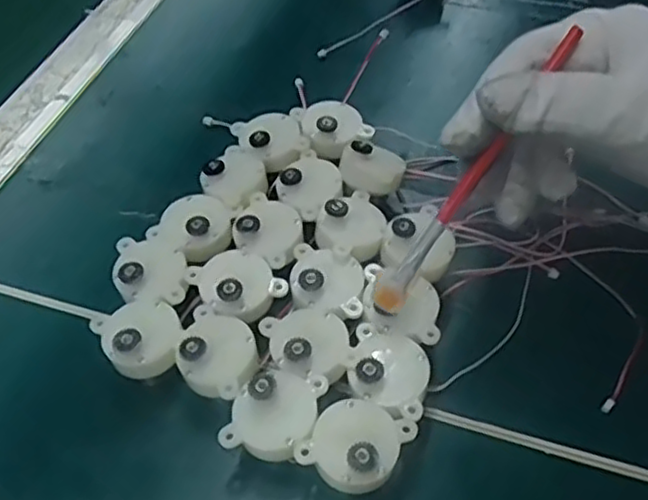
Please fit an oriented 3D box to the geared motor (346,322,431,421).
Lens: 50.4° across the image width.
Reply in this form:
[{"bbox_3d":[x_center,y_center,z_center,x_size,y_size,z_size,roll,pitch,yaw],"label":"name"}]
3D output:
[{"bbox_3d":[0.026,0.053,0.280,0.032,0.031,0.034,-1,51,1],"label":"geared motor"}]

